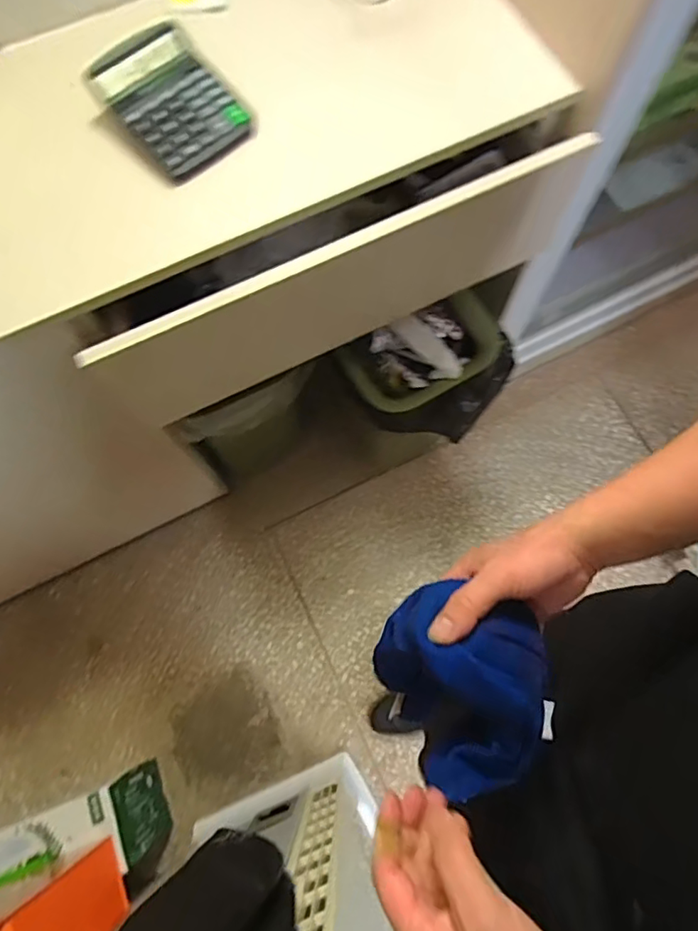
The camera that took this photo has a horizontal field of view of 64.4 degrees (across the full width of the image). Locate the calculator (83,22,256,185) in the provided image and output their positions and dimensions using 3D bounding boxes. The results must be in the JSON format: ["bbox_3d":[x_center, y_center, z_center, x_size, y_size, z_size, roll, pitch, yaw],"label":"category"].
[{"bbox_3d":[-0.191,-0.392,0.591,0.112,0.041,0.163,-42,77,-11],"label":"calculator"}]

